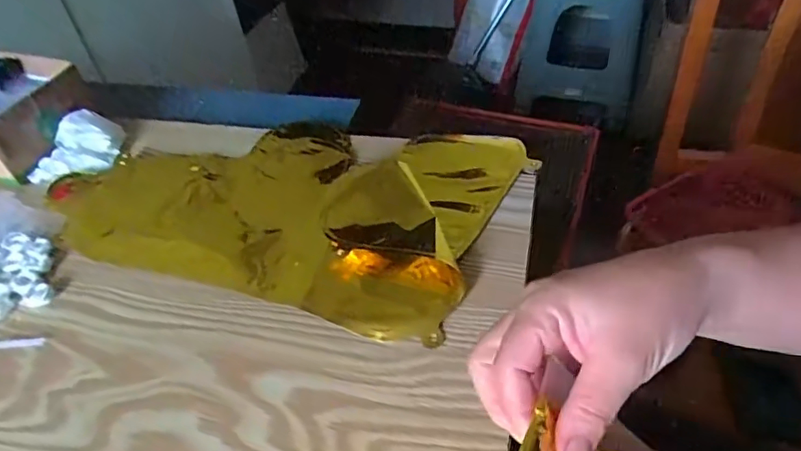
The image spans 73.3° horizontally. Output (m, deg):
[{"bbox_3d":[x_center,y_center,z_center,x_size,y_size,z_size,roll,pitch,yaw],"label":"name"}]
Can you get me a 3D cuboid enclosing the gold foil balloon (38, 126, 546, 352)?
[{"bbox_3d":[-0.105,-0.037,0.488,0.381,0.020,0.231,12,48,18],"label":"gold foil balloon"}]

